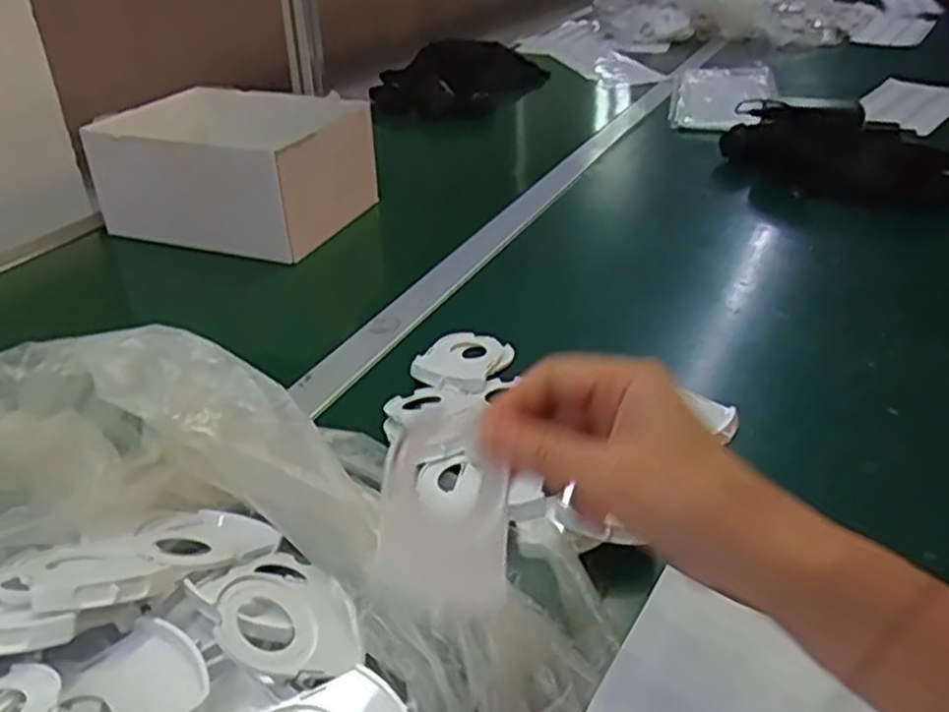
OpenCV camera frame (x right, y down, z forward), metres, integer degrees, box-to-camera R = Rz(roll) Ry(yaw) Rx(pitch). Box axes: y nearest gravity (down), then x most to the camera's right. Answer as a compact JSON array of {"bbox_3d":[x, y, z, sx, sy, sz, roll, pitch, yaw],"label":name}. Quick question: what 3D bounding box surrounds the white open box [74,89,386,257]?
[{"bbox_3d":[-0.261,-0.207,0.855,0.239,0.115,0.195,10,33,18],"label":"white open box"}]

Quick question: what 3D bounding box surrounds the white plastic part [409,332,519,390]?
[{"bbox_3d":[-0.009,0.003,0.614,0.060,0.010,0.077,16,35,27],"label":"white plastic part"}]

